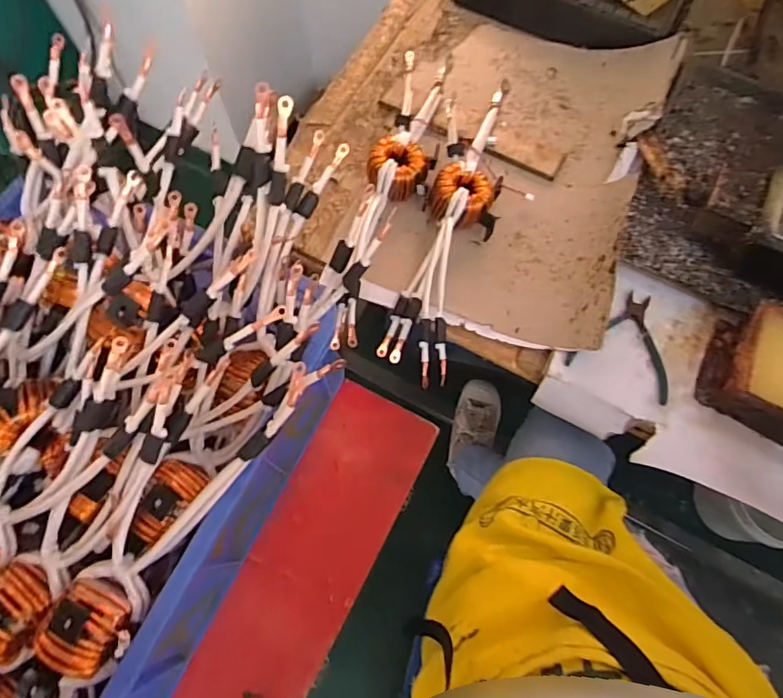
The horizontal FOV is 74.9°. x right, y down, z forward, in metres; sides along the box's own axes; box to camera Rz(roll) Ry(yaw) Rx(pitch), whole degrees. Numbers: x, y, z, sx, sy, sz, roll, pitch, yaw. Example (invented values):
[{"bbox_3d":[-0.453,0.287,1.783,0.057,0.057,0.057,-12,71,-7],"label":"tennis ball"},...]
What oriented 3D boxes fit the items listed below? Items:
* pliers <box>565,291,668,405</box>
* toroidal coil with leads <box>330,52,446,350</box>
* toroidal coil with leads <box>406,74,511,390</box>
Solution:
[{"bbox_3d":[0.307,-0.013,0.660,0.130,0.007,0.133,24,72,8],"label":"pliers"},{"bbox_3d":[0.002,-0.230,0.735,0.089,0.068,0.505,13,71,5],"label":"toroidal coil with leads"},{"bbox_3d":[0.098,-0.192,0.714,0.093,0.058,0.486,11,71,4],"label":"toroidal coil with leads"}]

